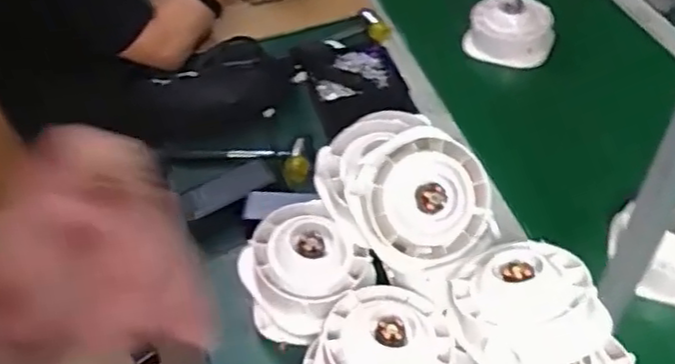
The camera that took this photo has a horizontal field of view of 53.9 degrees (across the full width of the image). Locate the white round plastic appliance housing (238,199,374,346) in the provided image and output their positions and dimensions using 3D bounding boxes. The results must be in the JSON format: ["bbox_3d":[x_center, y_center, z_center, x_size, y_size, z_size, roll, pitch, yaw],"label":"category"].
[{"bbox_3d":[-0.038,0.110,0.763,0.128,0.107,0.128,-2,49,2],"label":"white round plastic appliance housing"}]

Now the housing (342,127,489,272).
[{"bbox_3d":[0.087,0.020,0.693,0.139,0.043,0.140,0,97,3],"label":"housing"}]

